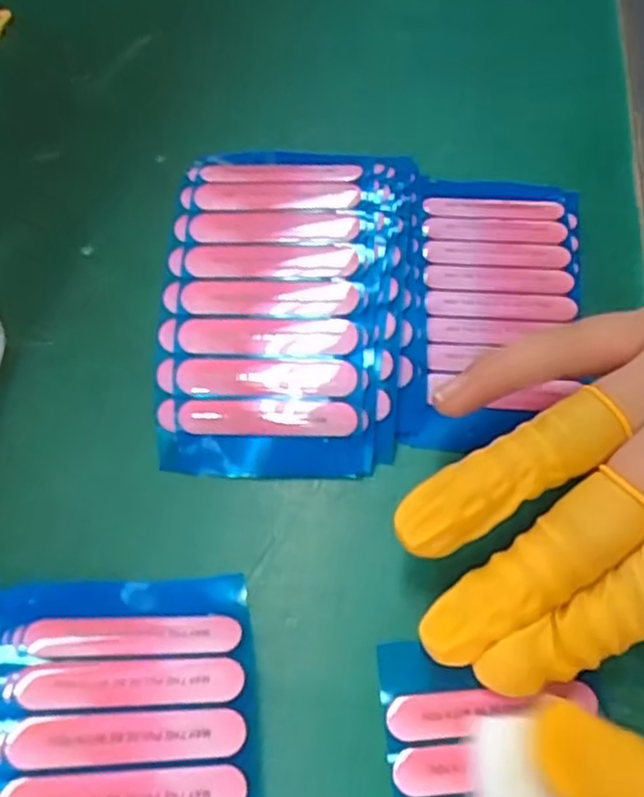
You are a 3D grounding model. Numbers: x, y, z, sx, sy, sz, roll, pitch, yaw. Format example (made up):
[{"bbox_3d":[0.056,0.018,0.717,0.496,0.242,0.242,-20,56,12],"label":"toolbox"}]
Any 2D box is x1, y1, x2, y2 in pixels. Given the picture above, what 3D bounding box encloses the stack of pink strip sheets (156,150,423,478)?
[{"bbox_3d":[-0.008,-0.028,0.206,0.076,0.022,0.100,2,77,-2],"label":"stack of pink strip sheets"}]

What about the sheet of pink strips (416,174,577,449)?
[{"bbox_3d":[0.061,-0.034,0.232,0.055,0.009,0.113,5,59,6],"label":"sheet of pink strips"}]

